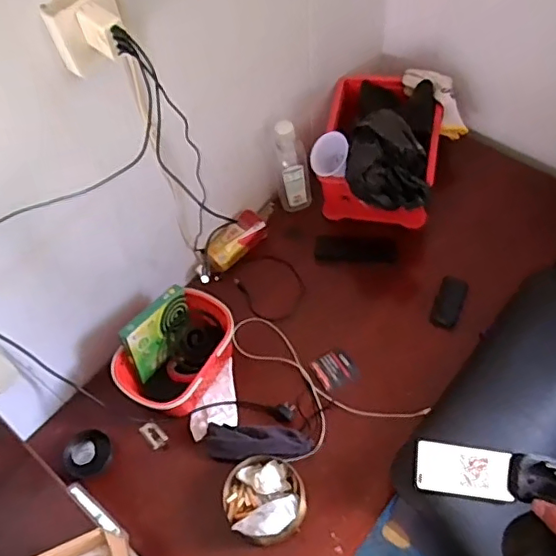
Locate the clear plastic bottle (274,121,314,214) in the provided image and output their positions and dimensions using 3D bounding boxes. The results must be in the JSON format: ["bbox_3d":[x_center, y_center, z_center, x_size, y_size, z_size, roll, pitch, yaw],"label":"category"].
[{"bbox_3d":[0.033,-0.236,1.196,0.076,0.212,0.044,-6,59,0],"label":"clear plastic bottle"}]

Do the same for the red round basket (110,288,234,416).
[{"bbox_3d":[-0.179,0.153,1.077,0.147,0.107,0.228,38,68,23],"label":"red round basket"}]

